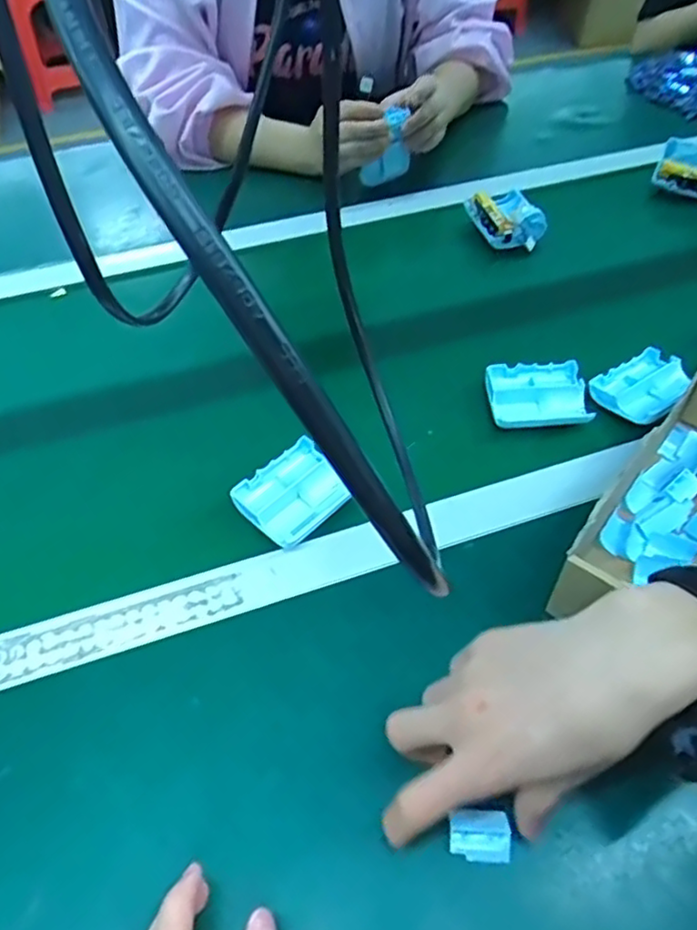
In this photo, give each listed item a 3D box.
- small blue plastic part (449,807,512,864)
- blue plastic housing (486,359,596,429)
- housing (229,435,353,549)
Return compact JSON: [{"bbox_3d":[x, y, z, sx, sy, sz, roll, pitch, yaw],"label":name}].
[{"bbox_3d":[0.073,0.204,0.369,0.032,0.012,0.027,0,79,15],"label":"small blue plastic part"},{"bbox_3d":[0.166,-0.060,0.580,0.083,0.016,0.070,-5,53,-5],"label":"blue plastic housing"},{"bbox_3d":[-0.042,0.021,0.520,0.062,0.018,0.080,38,61,25],"label":"housing"}]

